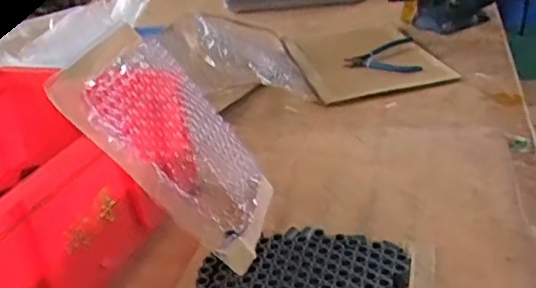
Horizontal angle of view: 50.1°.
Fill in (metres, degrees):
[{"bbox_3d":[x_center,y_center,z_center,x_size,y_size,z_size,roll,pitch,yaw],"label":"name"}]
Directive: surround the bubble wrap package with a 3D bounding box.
[{"bbox_3d":[-0.087,-0.010,0.604,0.031,0.246,0.207,-40,13,27],"label":"bubble wrap package"}]

